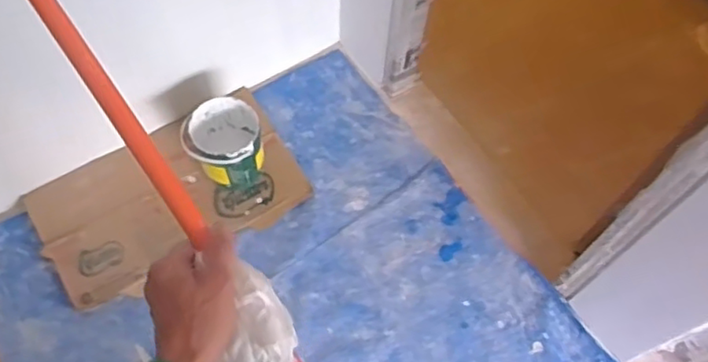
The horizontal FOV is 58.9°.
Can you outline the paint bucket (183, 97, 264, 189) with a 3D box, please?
[{"bbox_3d":[-0.331,-0.095,1.621,0.187,0.189,0.193,1,62,-2],"label":"paint bucket"}]

